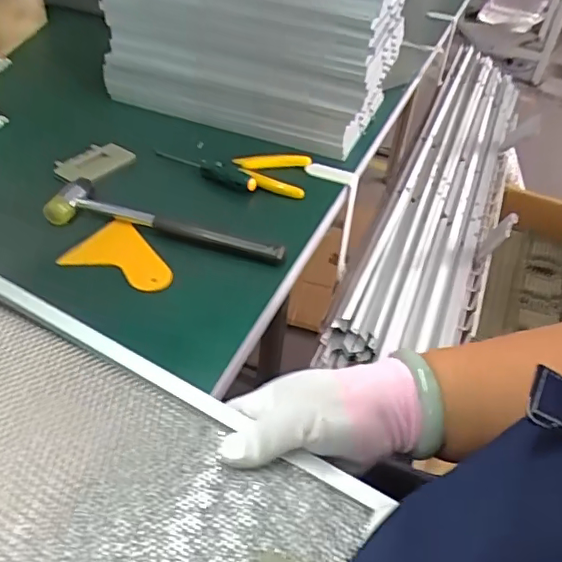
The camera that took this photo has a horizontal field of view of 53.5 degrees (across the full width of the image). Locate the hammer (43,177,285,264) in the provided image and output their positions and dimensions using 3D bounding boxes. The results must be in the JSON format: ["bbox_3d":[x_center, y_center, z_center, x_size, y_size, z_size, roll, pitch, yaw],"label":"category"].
[{"bbox_3d":[-0.113,-0.054,0.546,0.239,0.023,0.050,15,42,10],"label":"hammer"}]

